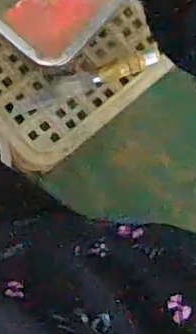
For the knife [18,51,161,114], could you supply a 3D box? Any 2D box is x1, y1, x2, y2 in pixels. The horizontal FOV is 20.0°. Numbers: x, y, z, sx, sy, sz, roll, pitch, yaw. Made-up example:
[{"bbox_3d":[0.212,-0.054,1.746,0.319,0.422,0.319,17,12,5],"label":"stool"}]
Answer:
[{"bbox_3d":[-0.014,-0.113,0.725,0.195,0.015,0.025,-19,90,-10],"label":"knife"}]

